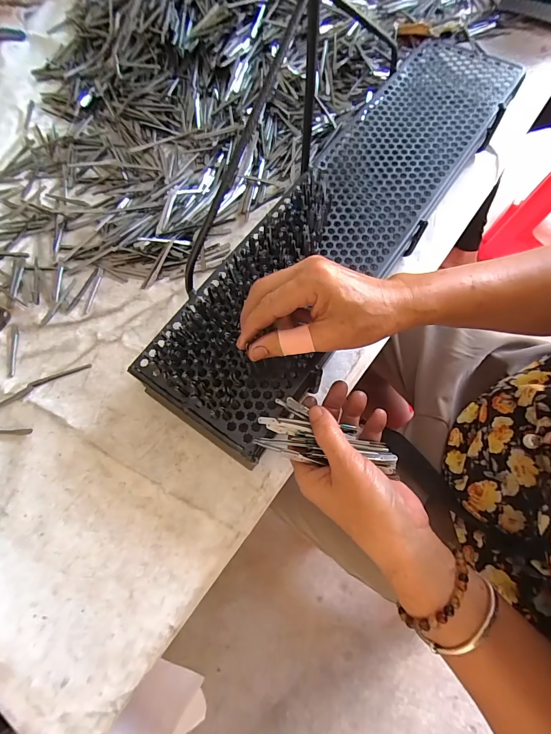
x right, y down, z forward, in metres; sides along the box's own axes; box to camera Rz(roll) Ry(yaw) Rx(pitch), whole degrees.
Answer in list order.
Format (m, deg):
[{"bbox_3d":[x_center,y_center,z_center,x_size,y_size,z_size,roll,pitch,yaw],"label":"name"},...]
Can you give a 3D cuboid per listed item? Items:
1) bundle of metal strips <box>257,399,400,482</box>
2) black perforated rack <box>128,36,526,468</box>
[{"bbox_3d":[0.042,0.058,0.290,0.112,0.014,0.045,12,71,10],"label":"bundle of metal strips"},{"bbox_3d":[0.093,-0.189,0.389,0.155,0.033,0.612,33,73,14],"label":"black perforated rack"}]

